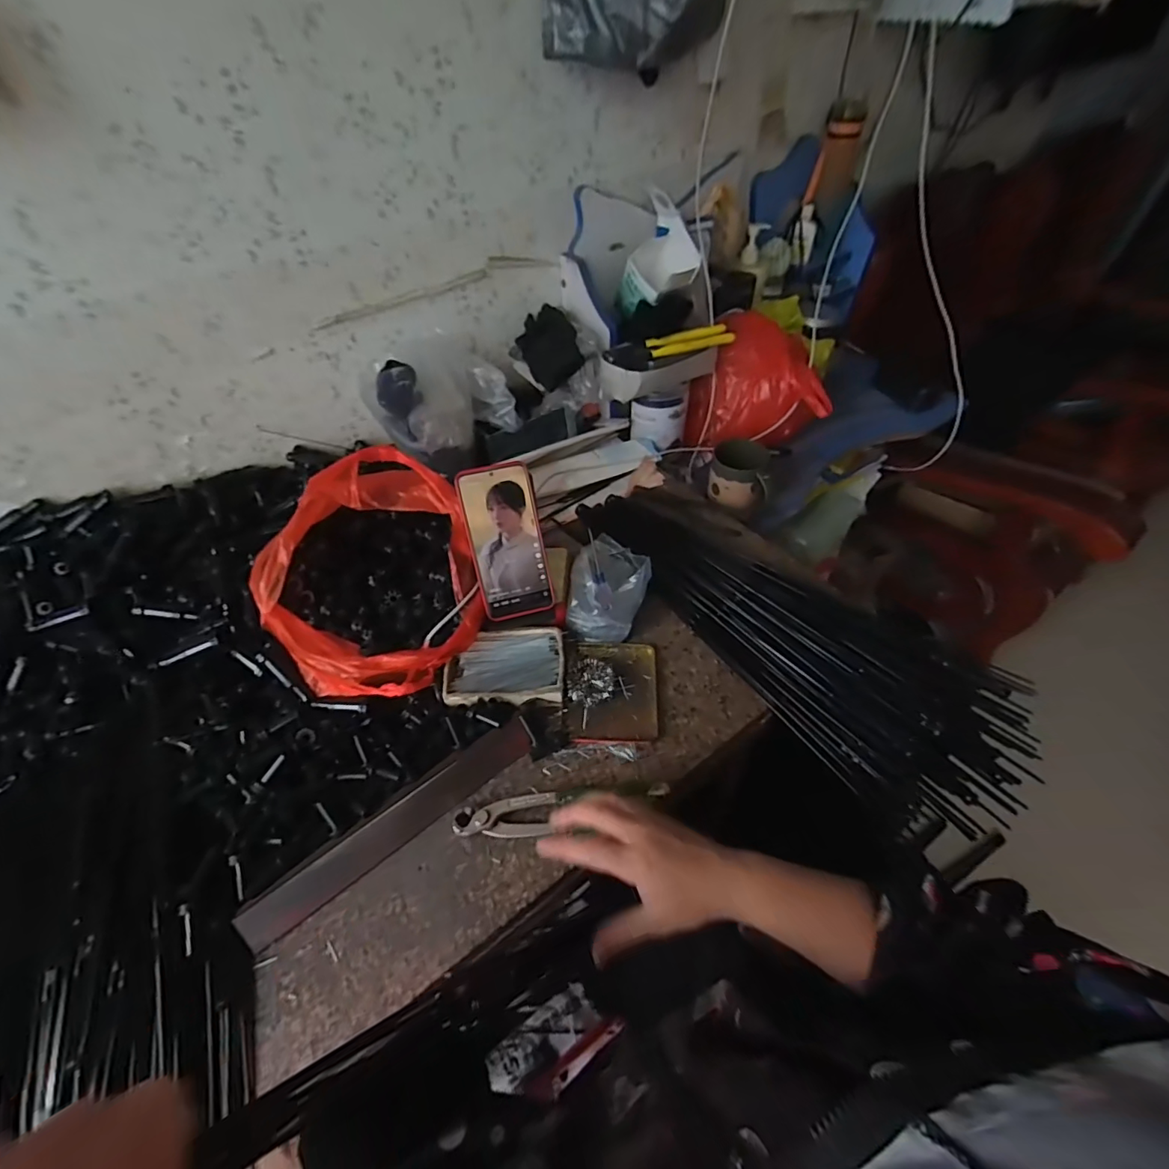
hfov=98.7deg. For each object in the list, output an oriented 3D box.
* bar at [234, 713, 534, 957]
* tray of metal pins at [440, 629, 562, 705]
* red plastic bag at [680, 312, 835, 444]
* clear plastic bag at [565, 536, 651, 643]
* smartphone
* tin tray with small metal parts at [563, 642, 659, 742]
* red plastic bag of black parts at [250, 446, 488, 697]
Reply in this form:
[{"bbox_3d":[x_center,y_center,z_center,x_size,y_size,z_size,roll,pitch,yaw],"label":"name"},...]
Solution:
[{"bbox_3d":[-0.171,0.221,0.468,0.274,0.022,0.040,-34,56,-23],"label":"bar"},{"bbox_3d":[-0.087,0.093,0.557,0.126,0.021,0.086,-5,50,-2],"label":"tray of metal pins"},{"bbox_3d":[0.298,-0.328,0.835,0.210,0.186,0.155,19,53,18],"label":"red plastic bag"},{"bbox_3d":[0.031,0.003,0.611,0.088,0.057,0.120,6,50,8],"label":"clear plastic bag"},{"bbox_3d":[-0.084,-0.045,0.545,0.078,0.163,0.010,-14,12,-9],"label":"smartphone"},{"bbox_3d":[0.030,0.111,0.552,0.101,0.015,0.119,-2,50,1],"label":"tin tray with small metal parts"},{"bbox_3d":[-0.223,-0.009,0.538,0.221,0.148,0.223,-33,56,-23],"label":"red plastic bag of black parts"}]

